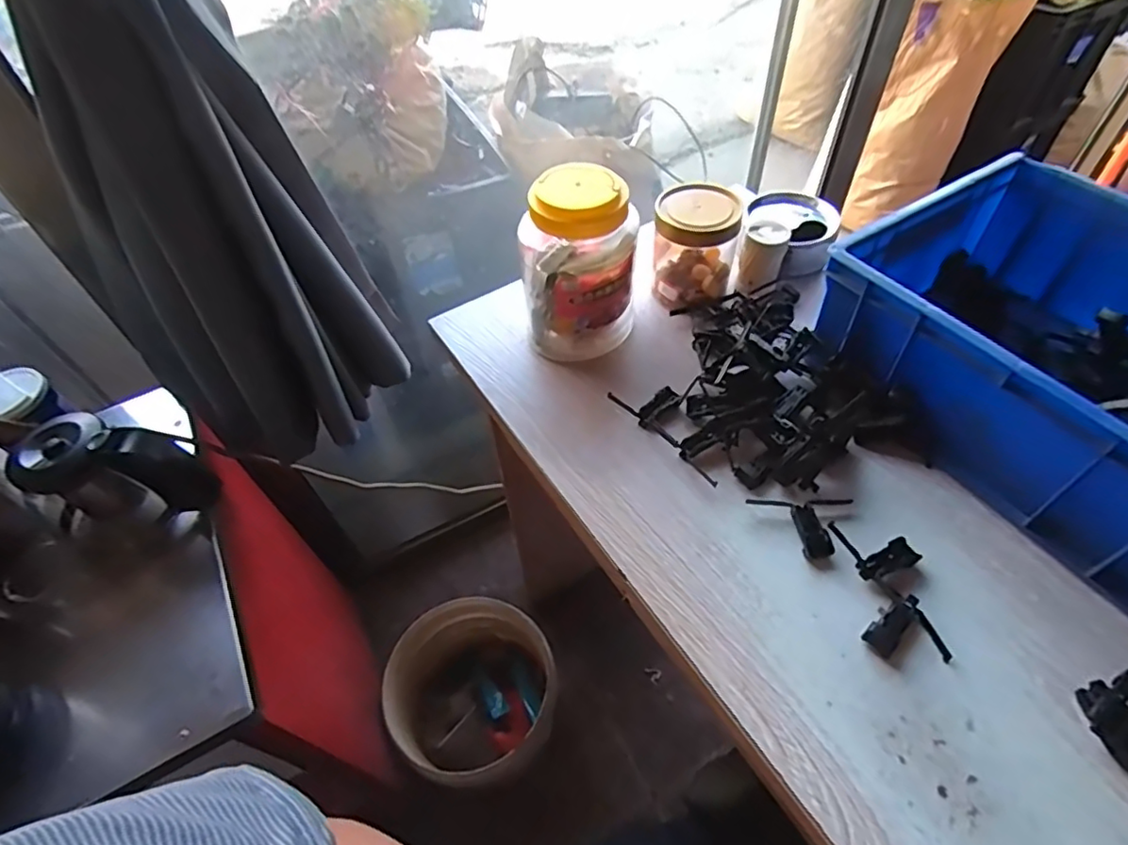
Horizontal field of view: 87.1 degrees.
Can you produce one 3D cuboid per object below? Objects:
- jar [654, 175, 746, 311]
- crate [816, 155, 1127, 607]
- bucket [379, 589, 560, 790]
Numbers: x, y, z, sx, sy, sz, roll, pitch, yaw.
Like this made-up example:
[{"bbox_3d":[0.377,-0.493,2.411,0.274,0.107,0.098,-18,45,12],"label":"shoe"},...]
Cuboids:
[{"bbox_3d":[0.137,-0.190,0.627,0.083,0.106,0.083,-2,52,2],"label":"jar"},{"bbox_3d":[0.425,-0.057,0.494,0.263,0.124,0.334,-28,54,-17],"label":"crate"},{"bbox_3d":[-0.146,0.470,0.995,0.248,0.248,0.267,-2,52,2],"label":"bucket"}]

